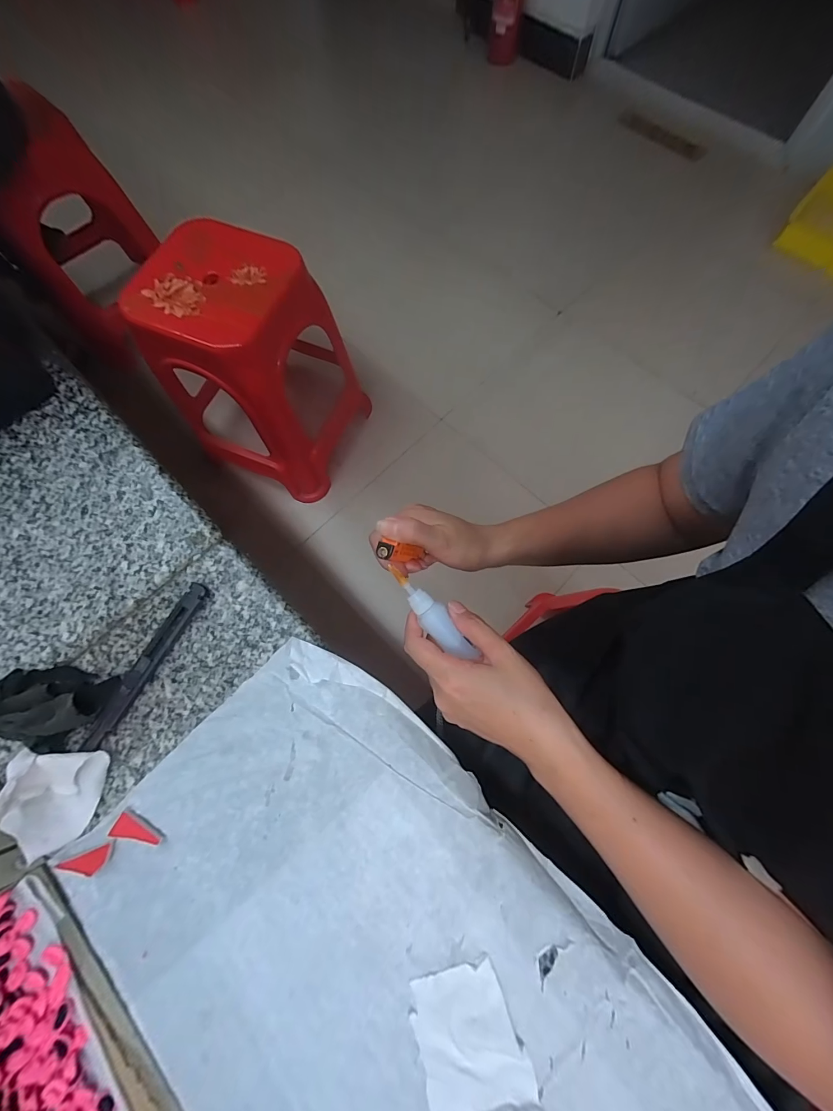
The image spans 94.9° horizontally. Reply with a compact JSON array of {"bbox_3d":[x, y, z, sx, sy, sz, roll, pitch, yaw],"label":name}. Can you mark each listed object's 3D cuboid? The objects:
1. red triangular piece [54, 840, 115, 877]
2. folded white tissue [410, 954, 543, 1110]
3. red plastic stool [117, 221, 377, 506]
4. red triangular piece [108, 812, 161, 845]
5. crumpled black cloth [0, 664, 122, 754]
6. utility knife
[{"bbox_3d":[-0.221,0.207,0.255,0.037,0.004,0.015,-21,73,-6],"label":"red triangular piece"},{"bbox_3d":[0.032,0.288,0.224,0.061,0.006,0.074,-14,72,-4],"label":"folded white tissue"},{"bbox_3d":[-0.379,-0.450,0.947,0.332,0.499,0.413,21,74,7],"label":"red plastic stool"},{"bbox_3d":[-0.189,0.187,0.260,0.033,0.005,0.013,15,73,5],"label":"red triangular piece"},{"bbox_3d":[-0.271,0.108,0.277,0.090,0.027,0.052,9,72,4],"label":"crumpled black cloth"},{"bbox_3d":[-0.203,0.081,0.290,0.018,0.012,0.131,26,74,9],"label":"utility knife"}]

